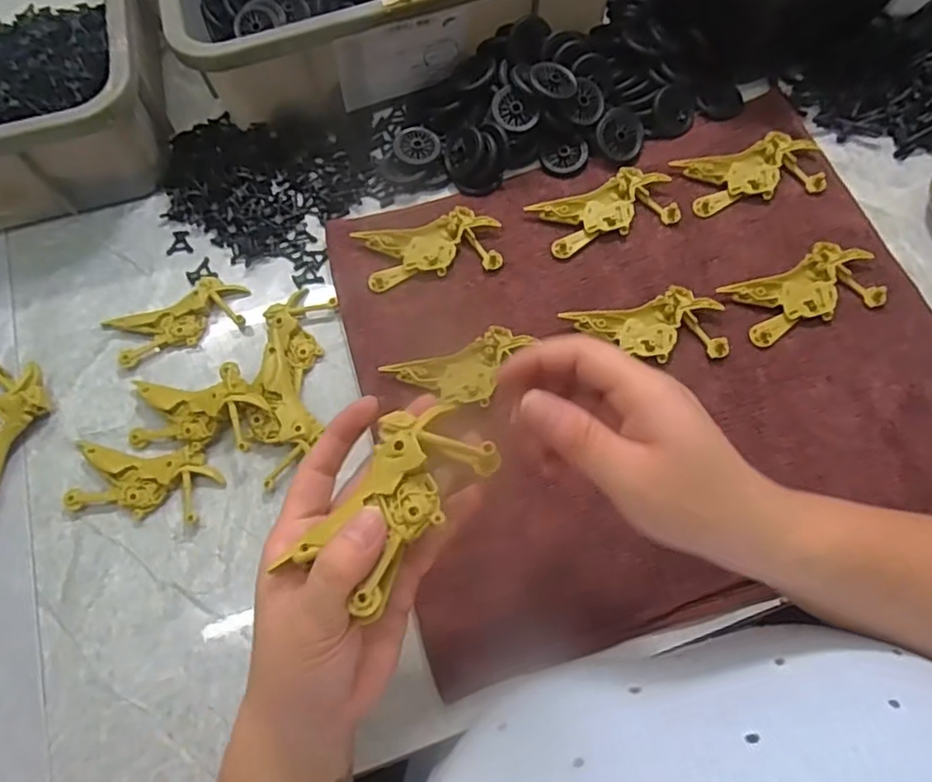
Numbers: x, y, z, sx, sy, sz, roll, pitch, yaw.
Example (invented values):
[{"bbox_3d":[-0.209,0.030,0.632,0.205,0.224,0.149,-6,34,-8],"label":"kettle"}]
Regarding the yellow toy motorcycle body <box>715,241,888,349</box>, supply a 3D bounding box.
[{"bbox_3d":[0.232,-0.068,0.434,0.099,0.011,0.052,-19,68,-4],"label":"yellow toy motorcycle body"}]

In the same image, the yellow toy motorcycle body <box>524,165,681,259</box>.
[{"bbox_3d":[0.103,-0.135,0.472,0.101,0.009,0.052,-18,69,-4],"label":"yellow toy motorcycle body"}]

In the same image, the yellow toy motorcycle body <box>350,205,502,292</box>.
[{"bbox_3d":[-0.026,-0.106,0.467,0.099,0.010,0.050,-11,69,-1],"label":"yellow toy motorcycle body"}]

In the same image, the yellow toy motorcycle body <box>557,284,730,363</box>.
[{"bbox_3d":[0.123,-0.042,0.430,0.100,0.011,0.050,-7,69,0],"label":"yellow toy motorcycle body"}]

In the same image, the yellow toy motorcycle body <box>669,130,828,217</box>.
[{"bbox_3d":[0.215,-0.163,0.474,0.101,0.012,0.051,-16,67,-3],"label":"yellow toy motorcycle body"}]

